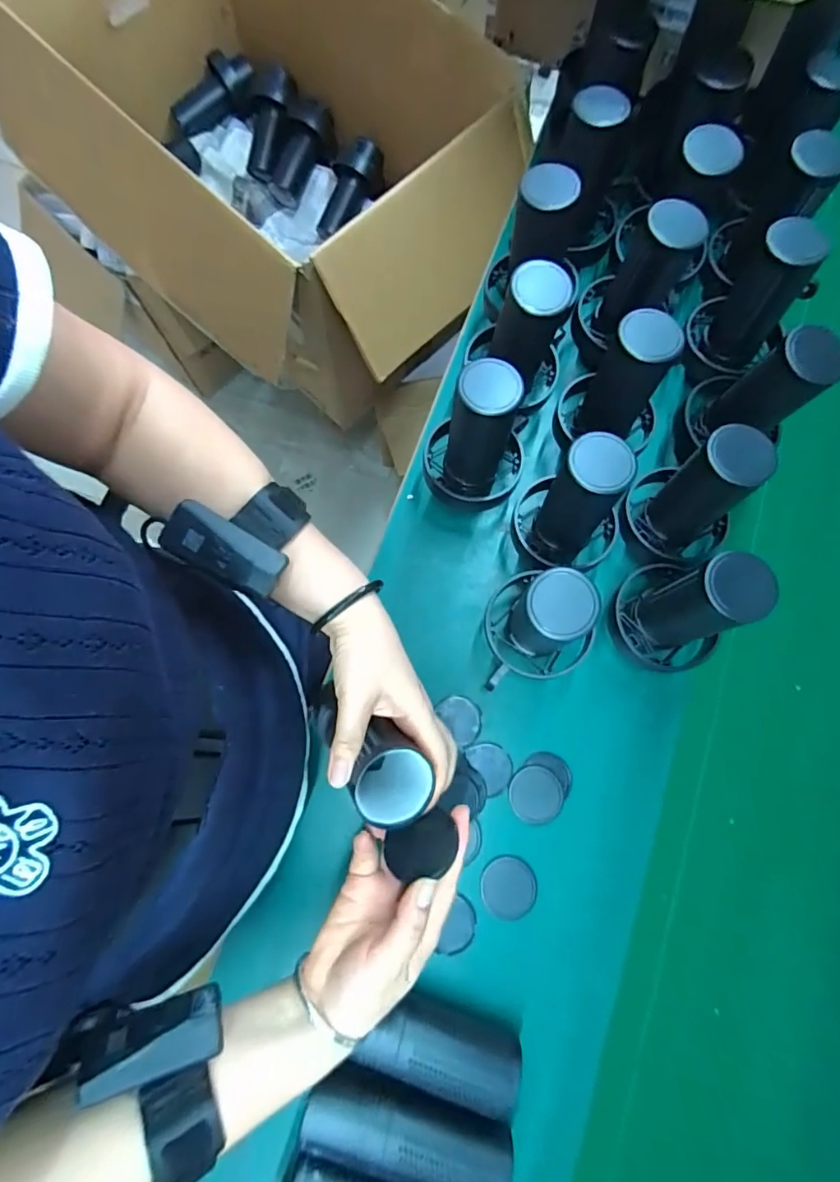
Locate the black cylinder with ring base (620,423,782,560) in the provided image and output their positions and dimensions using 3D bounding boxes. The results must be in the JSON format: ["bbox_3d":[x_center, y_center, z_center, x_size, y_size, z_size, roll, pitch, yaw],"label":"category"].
[{"bbox_3d":[0.243,-0.081,0.454,0.081,0.131,0.093,-33,79,-7],"label":"black cylinder with ring base"}]

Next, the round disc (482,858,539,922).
[{"bbox_3d":[0.082,0.272,0.475,0.050,0.010,0.049,0,77,0],"label":"round disc"}]

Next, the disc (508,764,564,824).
[{"bbox_3d":[0.110,0.192,0.489,0.050,0.006,0.050,0,77,0],"label":"disc"}]

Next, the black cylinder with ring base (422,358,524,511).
[{"bbox_3d":[0.052,-0.134,0.470,0.093,0.131,0.083,17,77,4],"label":"black cylinder with ring base"}]

